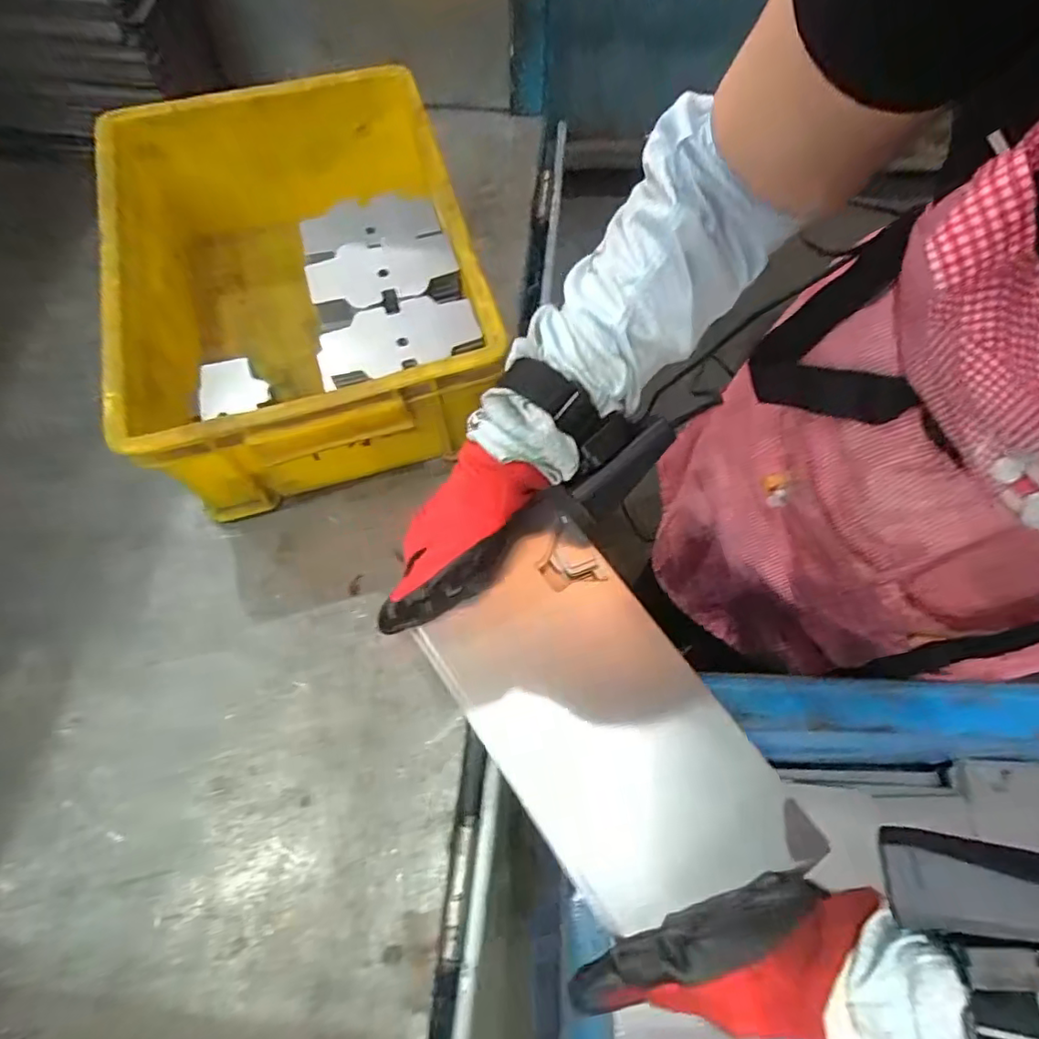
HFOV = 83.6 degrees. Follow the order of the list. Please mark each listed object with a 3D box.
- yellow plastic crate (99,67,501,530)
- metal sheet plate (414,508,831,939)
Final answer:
[{"bbox_3d":[-0.176,-0.189,0.486,0.255,0.129,0.338,-16,68,-7],"label":"yellow plastic crate"},{"bbox_3d":[0.049,0.122,0.345,0.126,0.008,0.227,-35,75,-10],"label":"metal sheet plate"}]

